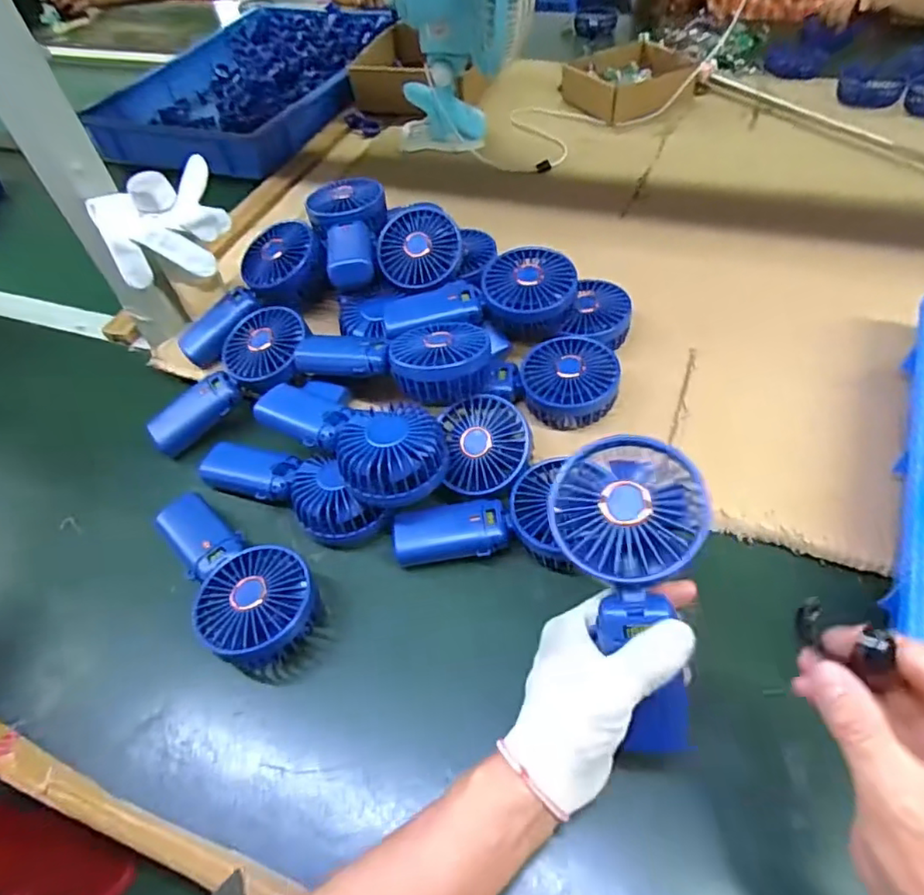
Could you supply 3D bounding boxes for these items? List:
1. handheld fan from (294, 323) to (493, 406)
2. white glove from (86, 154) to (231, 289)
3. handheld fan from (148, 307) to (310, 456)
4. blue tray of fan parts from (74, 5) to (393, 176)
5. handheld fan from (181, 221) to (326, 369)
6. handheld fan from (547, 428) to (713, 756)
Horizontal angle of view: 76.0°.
[{"bbox_3d":[-0.066,-0.086,0.536,0.178,0.045,0.087,17,55,18],"label":"handheld fan"},{"bbox_3d":[-0.281,-0.209,0.561,0.109,0.095,0.038,-30,55,-17],"label":"white glove"},{"bbox_3d":[-0.228,-0.065,0.583,0.181,0.034,0.089,-47,59,-6],"label":"handheld fan"},{"bbox_3d":[-0.368,-0.653,1.049,0.415,0.084,0.526,15,55,17],"label":"blue tray of fan parts"},{"bbox_3d":[-0.218,-0.157,0.620,0.184,0.053,0.077,-42,56,1],"label":"handheld fan"},{"bbox_3d":[0.099,0.079,0.331,0.080,0.035,0.171,-6,79,1],"label":"handheld fan"}]

